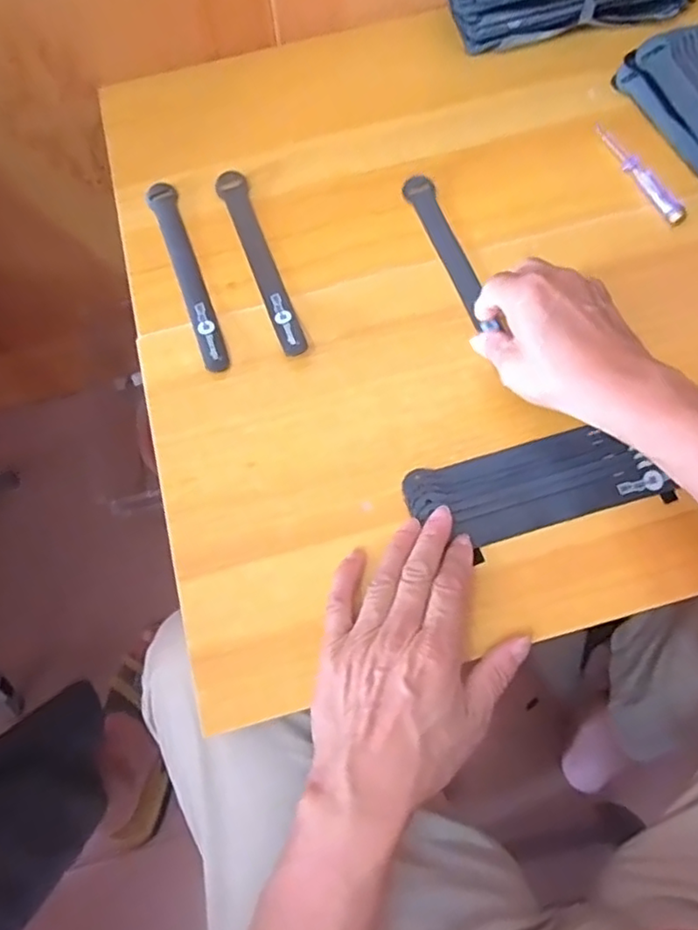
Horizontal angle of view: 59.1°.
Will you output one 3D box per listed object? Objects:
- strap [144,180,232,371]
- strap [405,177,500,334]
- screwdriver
[{"bbox_3d":[-0.131,-0.158,0.502,0.023,0.006,0.195,-19,67,-10],"label":"strap"},{"bbox_3d":[0.082,-0.171,0.494,0.024,0.009,0.159,-18,69,-5],"label":"strap"},{"bbox_3d":[0.239,-0.244,0.512,0.016,0.014,0.117,-26,71,-7],"label":"screwdriver"}]

